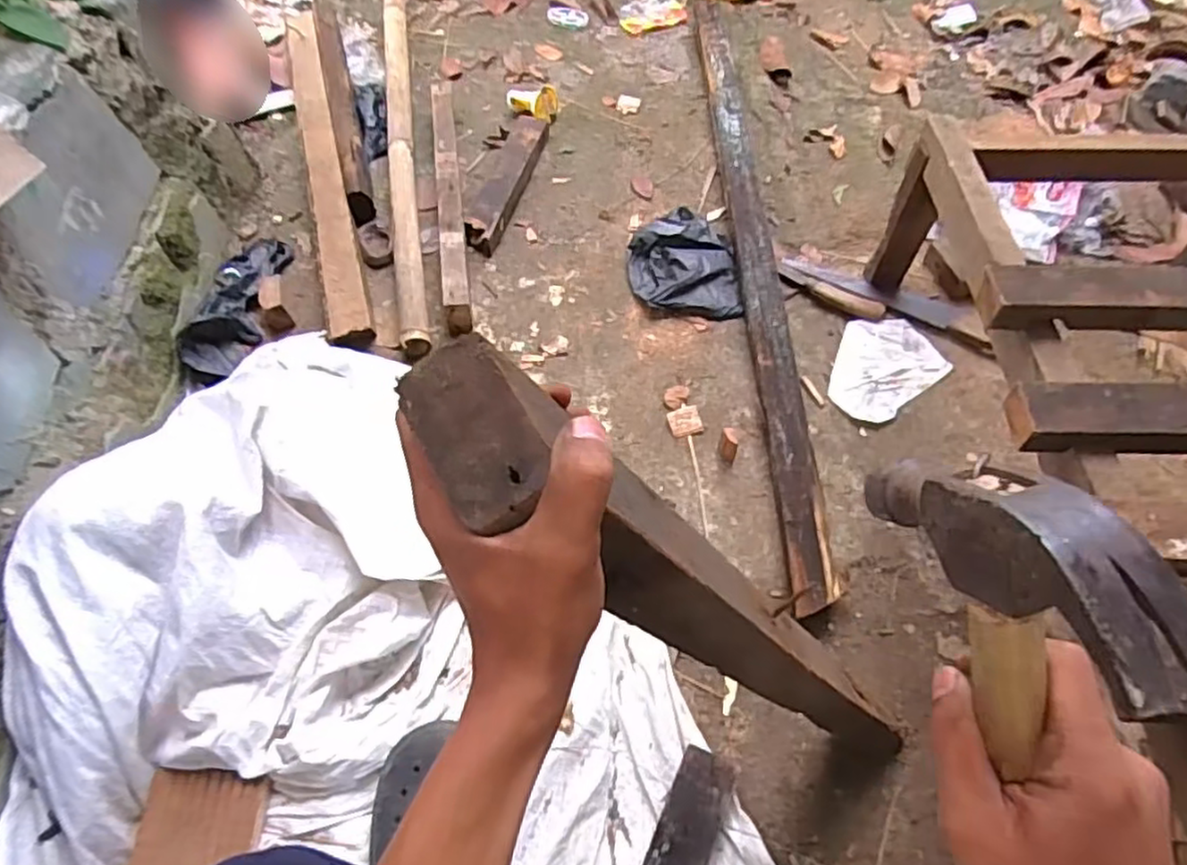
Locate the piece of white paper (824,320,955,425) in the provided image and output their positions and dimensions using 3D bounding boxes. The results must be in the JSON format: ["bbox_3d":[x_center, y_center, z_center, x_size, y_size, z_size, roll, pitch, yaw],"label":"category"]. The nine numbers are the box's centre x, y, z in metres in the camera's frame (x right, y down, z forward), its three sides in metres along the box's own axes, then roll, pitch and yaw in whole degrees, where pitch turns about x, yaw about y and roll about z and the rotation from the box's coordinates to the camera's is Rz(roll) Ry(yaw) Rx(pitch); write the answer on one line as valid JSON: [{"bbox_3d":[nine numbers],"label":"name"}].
[{"bbox_3d":[0.446,-0.106,1.106,0.201,0.010,0.153,-33,64,-17],"label":"piece of white paper"}]

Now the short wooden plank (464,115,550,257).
[{"bbox_3d":[-0.163,-0.477,1.333,0.074,0.048,0.366,11,60,8],"label":"short wooden plank"}]

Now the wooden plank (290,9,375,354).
[{"bbox_3d":[-0.517,-0.536,1.355,0.078,0.058,0.981,-15,59,-8],"label":"wooden plank"}]

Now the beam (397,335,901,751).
[{"bbox_3d":[0.101,0.135,0.459,0.053,0.594,0.063,-13,54,29],"label":"beam"}]

